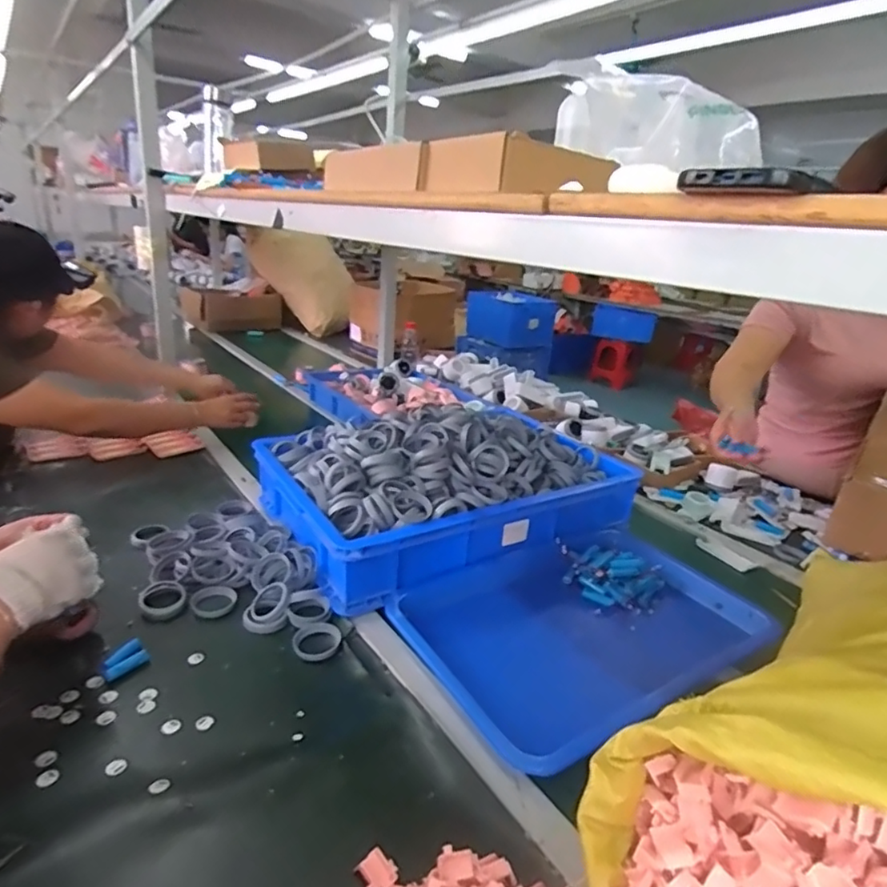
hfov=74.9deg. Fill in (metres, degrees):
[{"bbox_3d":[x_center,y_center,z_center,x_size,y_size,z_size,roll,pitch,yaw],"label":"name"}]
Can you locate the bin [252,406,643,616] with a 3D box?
[{"bbox_3d":[0.012,0.066,1.042,0.583,0.218,0.377,-7,24,-28],"label":"bin"}]

